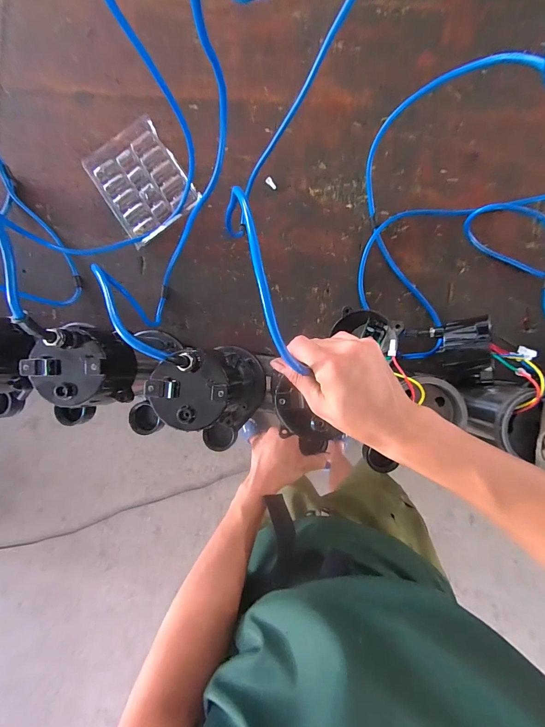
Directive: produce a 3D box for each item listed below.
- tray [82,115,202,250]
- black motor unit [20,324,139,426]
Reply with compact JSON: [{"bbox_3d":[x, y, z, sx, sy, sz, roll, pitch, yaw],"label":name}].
[{"bbox_3d":[-0.223,-0.310,0.552,0.137,0.033,0.180,-33,89,4],"label":"tray"},{"bbox_3d":[-0.205,0.005,0.353,0.101,0.078,0.091,-43,89,4],"label":"black motor unit"}]

